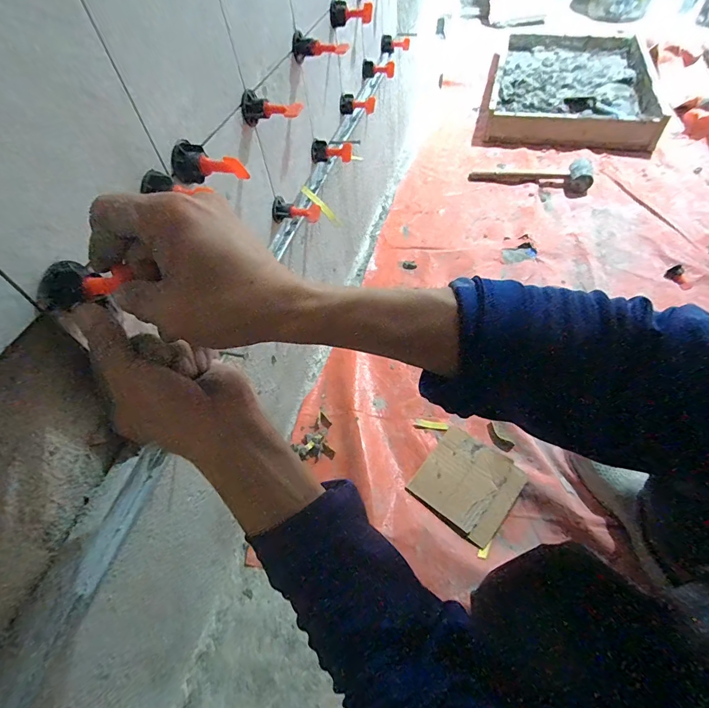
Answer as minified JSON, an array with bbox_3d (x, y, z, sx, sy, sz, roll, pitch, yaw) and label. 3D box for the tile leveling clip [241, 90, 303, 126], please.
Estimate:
[{"bbox_3d":[-0.085,-0.252,0.401,0.058,0.027,0.032,17,57,17],"label":"tile leveling clip"}]

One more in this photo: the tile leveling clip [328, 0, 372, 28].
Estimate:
[{"bbox_3d":[-0.004,-0.492,0.562,0.060,0.029,0.026,4,55,8],"label":"tile leveling clip"}]

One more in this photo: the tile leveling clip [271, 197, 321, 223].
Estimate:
[{"bbox_3d":[-0.073,-0.180,0.493,0.057,0.029,0.031,13,56,14],"label":"tile leveling clip"}]

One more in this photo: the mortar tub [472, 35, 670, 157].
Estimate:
[{"bbox_3d":[0.788,-1.019,1.457,0.558,0.104,0.855,12,56,14],"label":"mortar tub"}]

